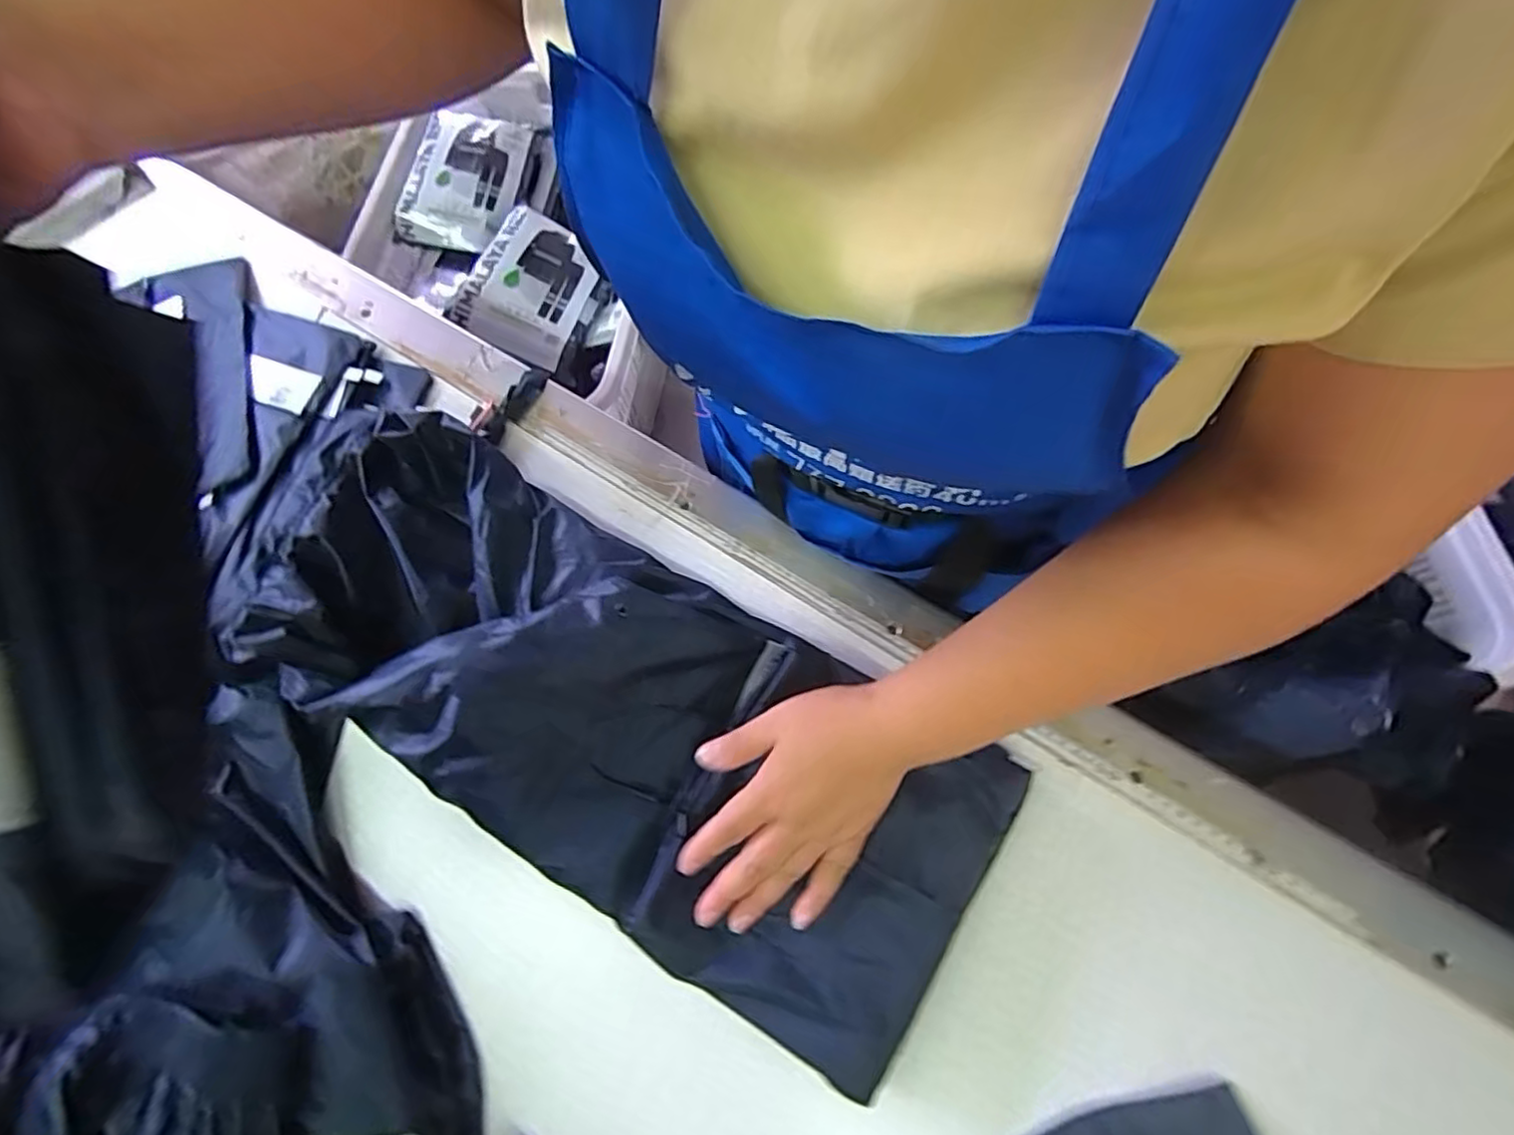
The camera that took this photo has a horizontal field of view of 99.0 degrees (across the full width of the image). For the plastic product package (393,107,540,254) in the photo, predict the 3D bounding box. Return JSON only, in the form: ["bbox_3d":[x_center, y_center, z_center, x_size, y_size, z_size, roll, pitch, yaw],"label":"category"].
[{"bbox_3d":[-0.625,-0.824,1.371,0.241,0.034,0.331,7,71,8],"label":"plastic product package"}]

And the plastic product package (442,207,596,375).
[{"bbox_3d":[-0.448,-0.585,1.299,0.243,0.054,0.304,22,74,13],"label":"plastic product package"}]

